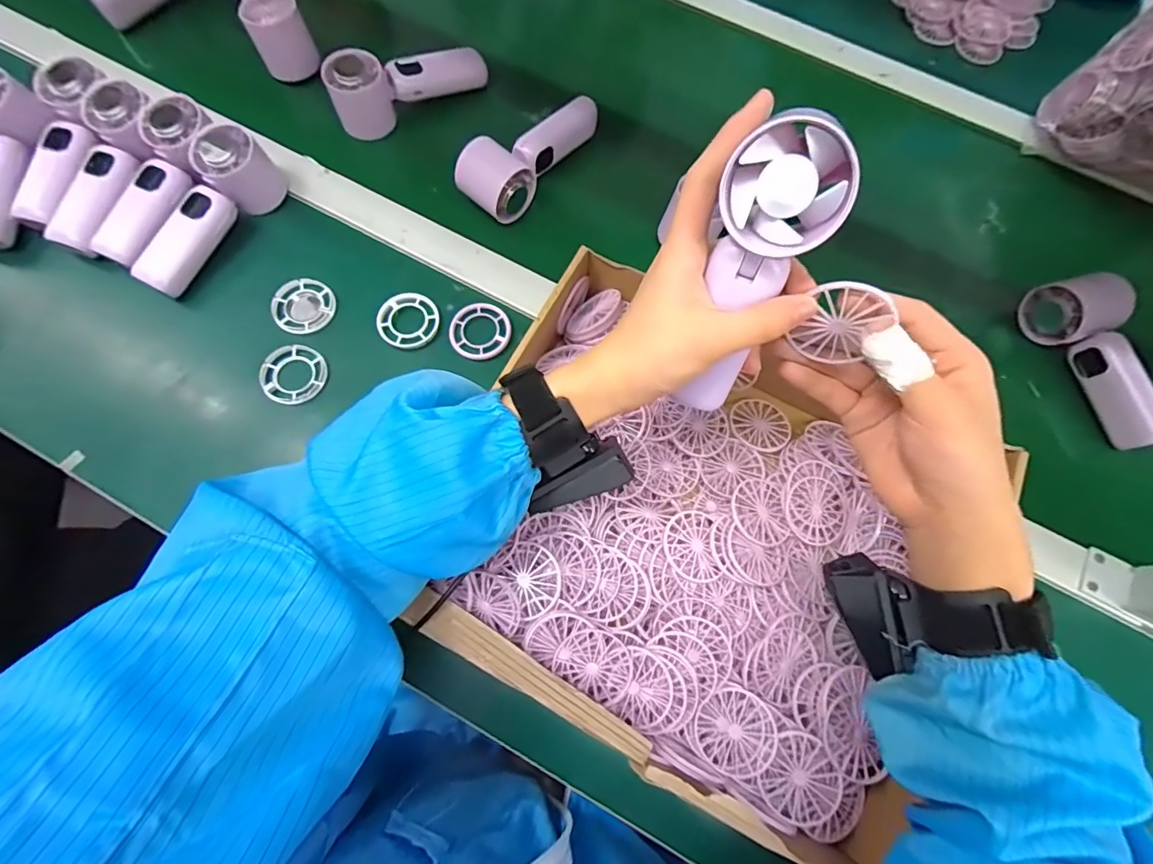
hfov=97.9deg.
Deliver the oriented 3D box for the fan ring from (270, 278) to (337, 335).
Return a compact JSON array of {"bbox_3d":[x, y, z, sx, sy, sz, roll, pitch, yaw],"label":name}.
[{"bbox_3d":[-0.243,-0.112,0.447,0.051,0.006,0.051,1,74,-2],"label":"fan ring"}]

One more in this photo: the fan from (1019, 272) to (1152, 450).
[{"bbox_3d":[0.452,-0.061,0.437,0.051,0.048,0.150,-6,74,-4],"label":"fan"}]

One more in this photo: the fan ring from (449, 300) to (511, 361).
[{"bbox_3d":[-0.086,-0.089,0.442,0.057,0.005,0.052,1,74,-2],"label":"fan ring"}]

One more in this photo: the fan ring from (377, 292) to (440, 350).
[{"bbox_3d":[-0.148,-0.100,0.443,0.053,0.007,0.053,1,74,-2],"label":"fan ring"}]

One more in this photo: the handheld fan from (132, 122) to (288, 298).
[{"bbox_3d":[-0.334,-0.197,0.444,0.052,0.053,0.156,30,75,7],"label":"handheld fan"}]

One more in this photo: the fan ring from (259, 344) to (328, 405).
[{"bbox_3d":[-0.238,-0.049,0.424,0.051,0.012,0.052,1,74,-2],"label":"fan ring"}]

